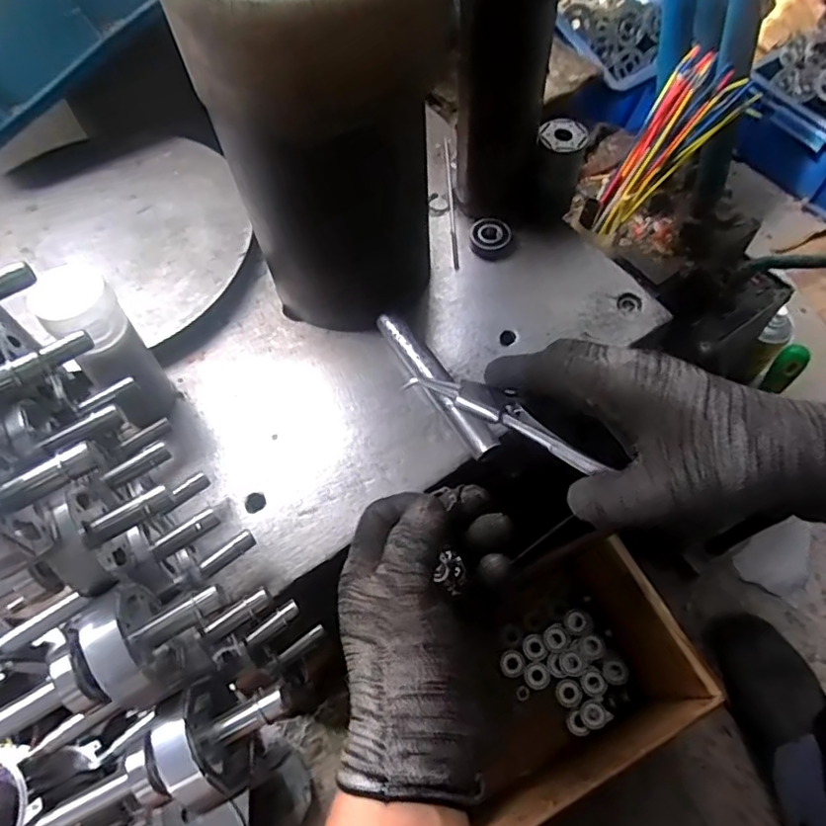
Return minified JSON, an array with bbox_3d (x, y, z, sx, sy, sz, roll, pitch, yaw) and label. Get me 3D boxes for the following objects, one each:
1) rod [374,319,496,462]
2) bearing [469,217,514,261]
[{"bbox_3d":[0.016,-0.022,0.448,0.020,0.023,0.137,-30,64,-13],"label":"rod"},{"bbox_3d":[0.066,-0.148,0.512,0.036,0.014,0.033,7,62,7],"label":"bearing"}]

